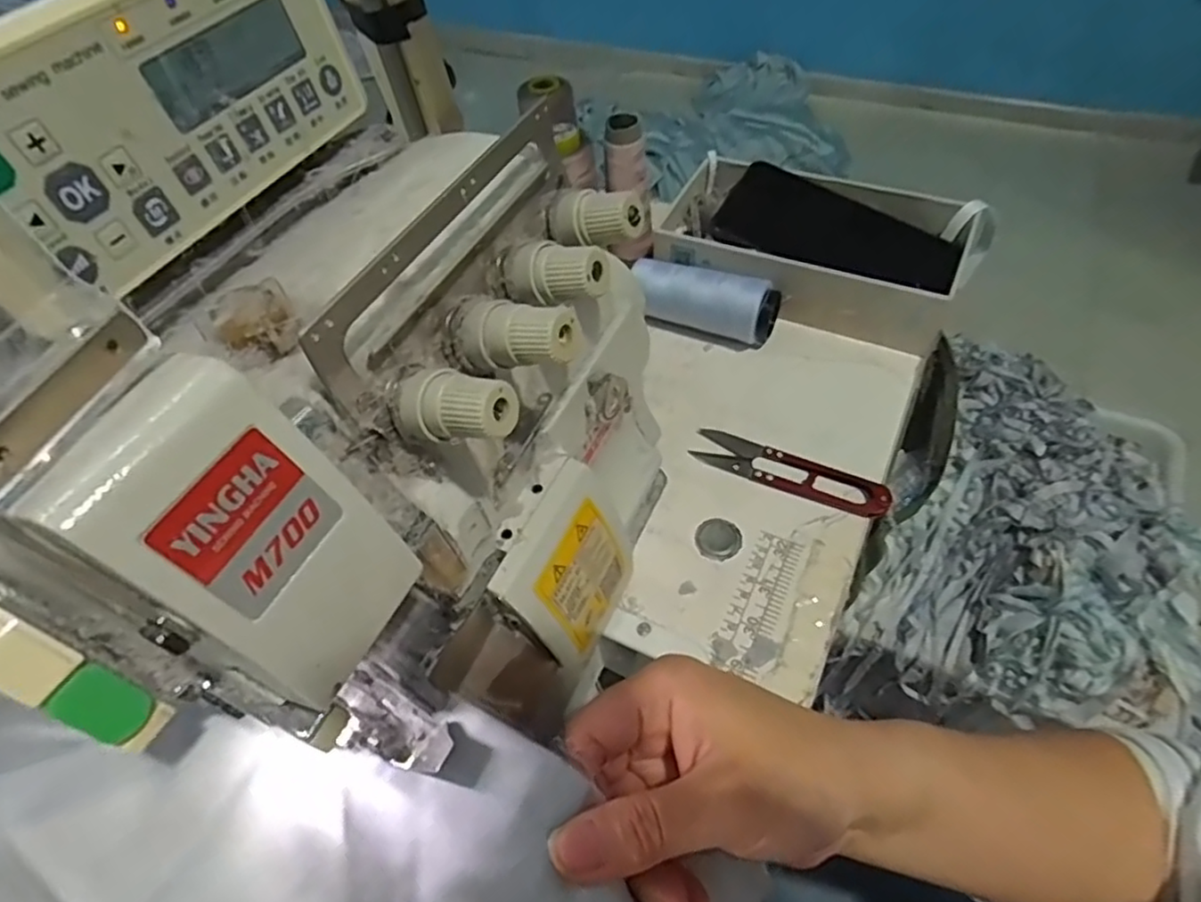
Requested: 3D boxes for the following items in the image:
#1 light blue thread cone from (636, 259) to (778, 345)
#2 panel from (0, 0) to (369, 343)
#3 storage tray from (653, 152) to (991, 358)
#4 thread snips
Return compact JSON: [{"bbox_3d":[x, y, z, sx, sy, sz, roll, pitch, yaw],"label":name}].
[{"bbox_3d":[0.073,-0.108,0.477,0.105,0.035,0.034,18,58,17],"label":"light blue thread cone"},{"bbox_3d":[-0.137,-0.108,0.208,0.021,0.067,0.148,18,58,17],"label":"panel"},{"bbox_3d":[0.161,-0.155,0.489,0.224,0.049,0.126,19,58,17],"label":"storage tray"},{"bbox_3d":[0.114,0.012,0.399,0.117,0.009,0.026,22,59,19],"label":"thread snips"}]

